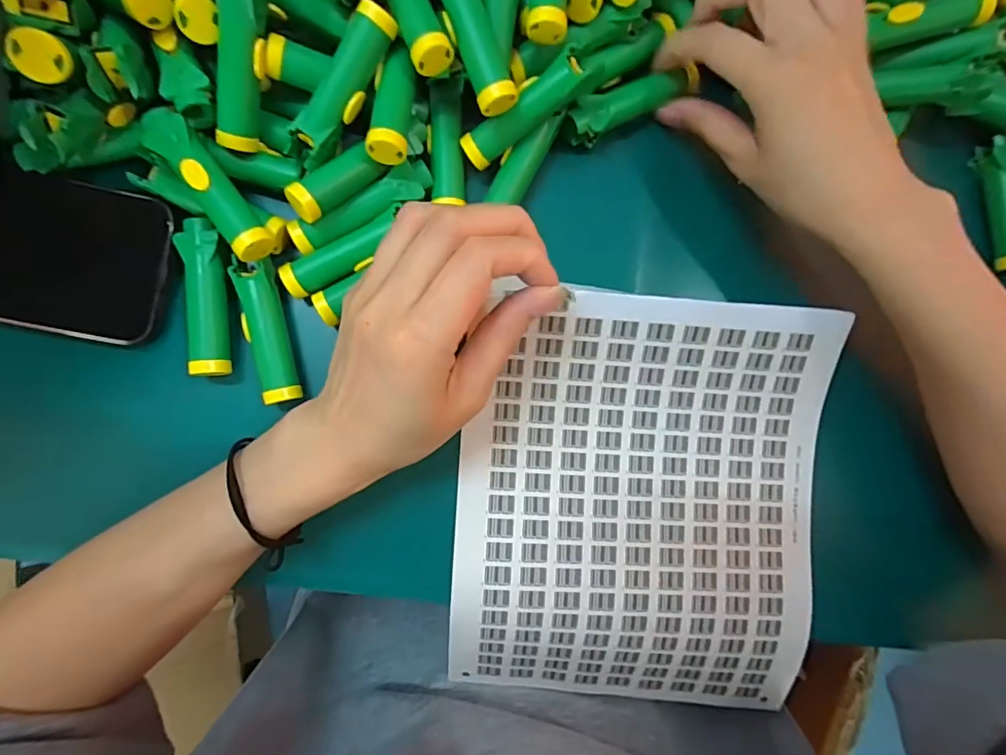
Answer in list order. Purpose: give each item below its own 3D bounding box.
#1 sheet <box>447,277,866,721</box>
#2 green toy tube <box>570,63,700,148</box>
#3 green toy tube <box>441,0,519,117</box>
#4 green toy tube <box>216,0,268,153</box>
[{"bbox_3d":[0.077,0.076,0.279,0.200,0.054,0.229,3,87,-5],"label":"sheet"},{"bbox_3d":[0.074,-0.154,0.275,0.077,0.018,0.017,-25,89,-7],"label":"green toy tube"},{"bbox_3d":[-0.014,-0.165,0.233,0.021,0.022,0.069,-23,89,-6],"label":"green toy tube"},{"bbox_3d":[-0.124,-0.151,0.231,0.019,0.014,0.080,17,121,-4],"label":"green toy tube"}]

